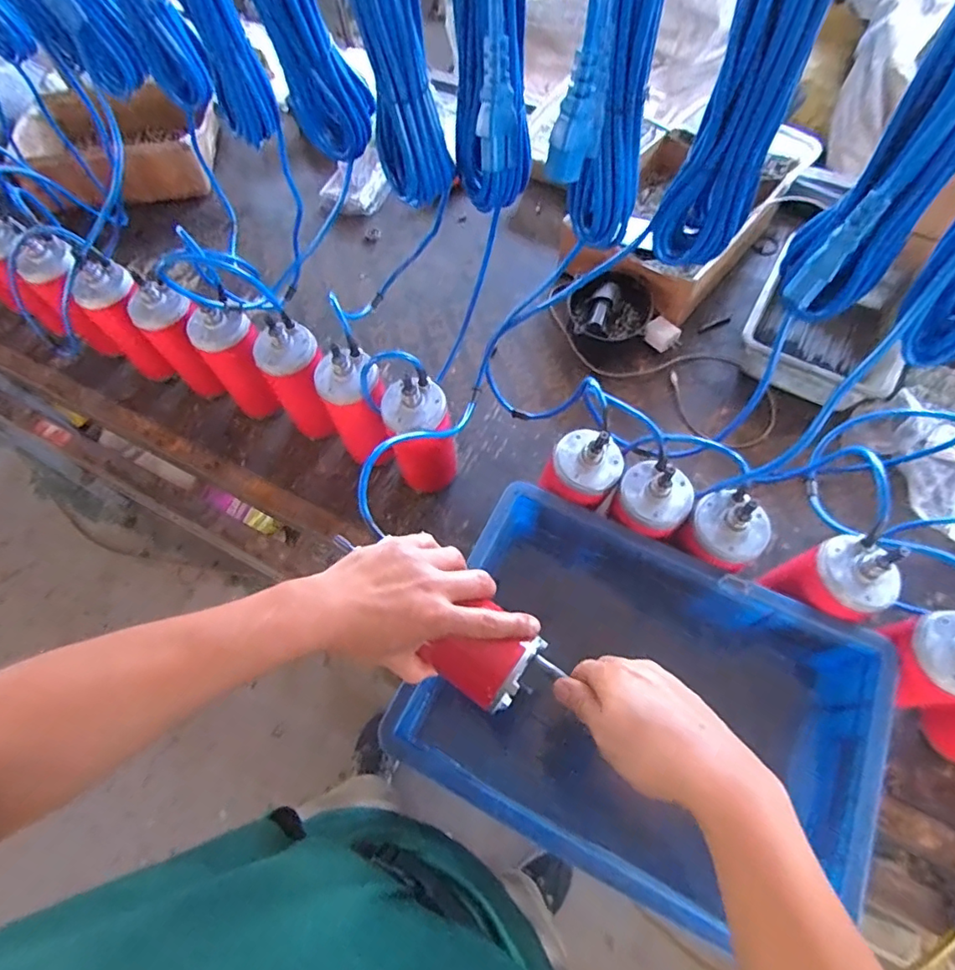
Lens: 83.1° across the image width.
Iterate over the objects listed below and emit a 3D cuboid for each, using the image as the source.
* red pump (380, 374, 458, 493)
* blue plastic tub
[{"bbox_3d":[-0.064,-0.042,0.669,0.077,0.186,0.089,-10,64,-3],"label":"red pump"},{"bbox_3d":[0.158,0.204,0.544,0.399,0.119,0.283,24,67,13],"label":"blue plastic tub"}]

